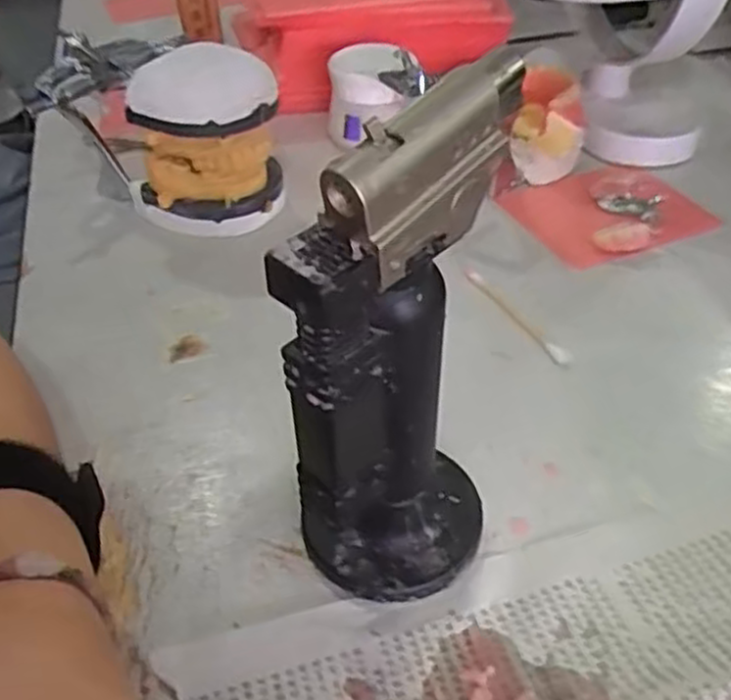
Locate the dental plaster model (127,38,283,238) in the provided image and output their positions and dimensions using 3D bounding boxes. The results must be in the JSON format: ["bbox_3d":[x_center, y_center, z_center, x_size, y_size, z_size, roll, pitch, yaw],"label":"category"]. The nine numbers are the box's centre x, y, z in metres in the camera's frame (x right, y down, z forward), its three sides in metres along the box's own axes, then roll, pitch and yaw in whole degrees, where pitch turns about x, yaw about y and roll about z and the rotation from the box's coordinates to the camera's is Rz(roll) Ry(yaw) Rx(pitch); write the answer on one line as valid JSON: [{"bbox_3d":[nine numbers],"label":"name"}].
[{"bbox_3d":[-0.083,-0.106,0.395,0.076,0.075,0.062,-11,42,-9],"label":"dental plaster model"}]

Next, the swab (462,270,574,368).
[{"bbox_3d":[0.067,-0.017,0.349,0.007,0.004,0.071,-19,44,-22],"label":"swab"}]

